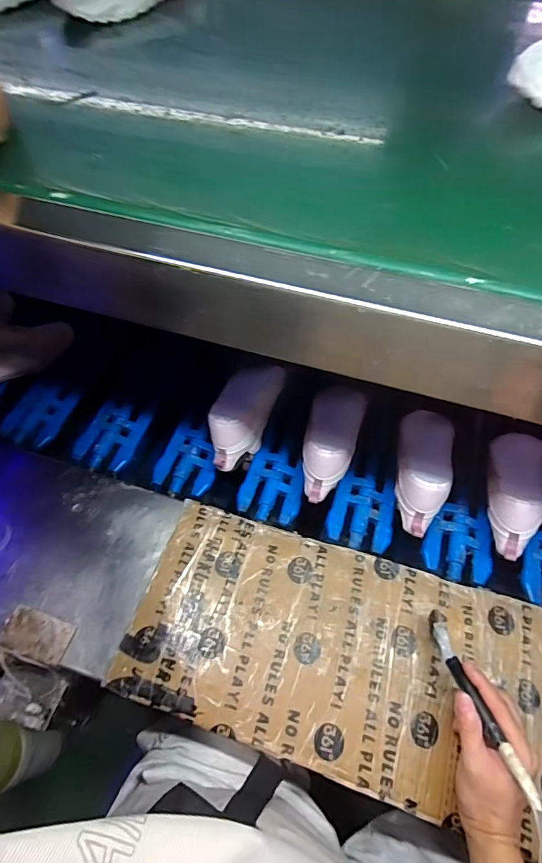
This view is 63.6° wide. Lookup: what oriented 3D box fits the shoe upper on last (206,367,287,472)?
[{"bbox_3d":[-0.042,-0.027,0.681,0.077,0.089,0.195,19,62,10],"label":"shoe upper on last"}]

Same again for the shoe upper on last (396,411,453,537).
[{"bbox_3d":[0.218,0.033,0.616,0.076,0.064,0.218,17,62,9],"label":"shoe upper on last"}]

